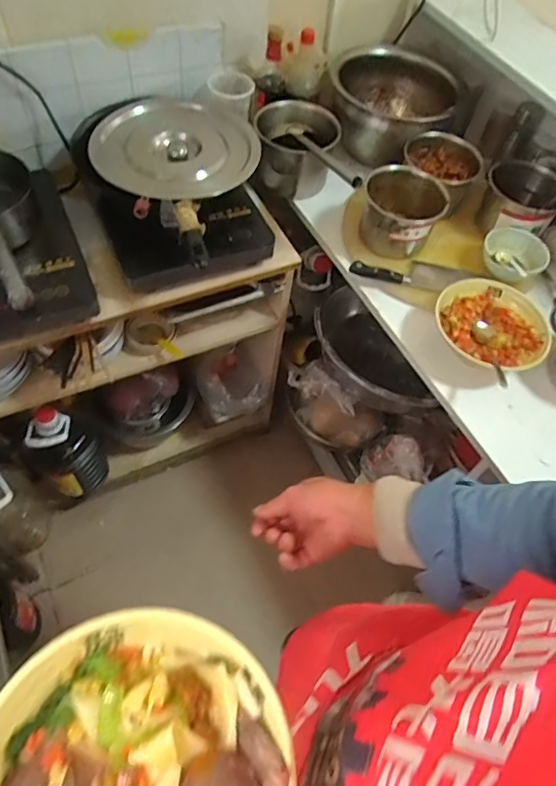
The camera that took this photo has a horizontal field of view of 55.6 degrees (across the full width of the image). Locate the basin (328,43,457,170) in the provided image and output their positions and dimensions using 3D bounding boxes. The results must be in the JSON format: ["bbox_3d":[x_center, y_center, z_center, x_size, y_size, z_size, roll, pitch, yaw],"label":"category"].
[{"bbox_3d":[0.235,-0.613,1.134,0.259,0.161,0.297,19,55,10],"label":"basin"}]

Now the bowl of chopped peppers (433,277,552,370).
[{"bbox_3d":[0.356,-0.104,0.895,0.182,0.077,0.172,2,54,-2],"label":"bowl of chopped peppers"}]

